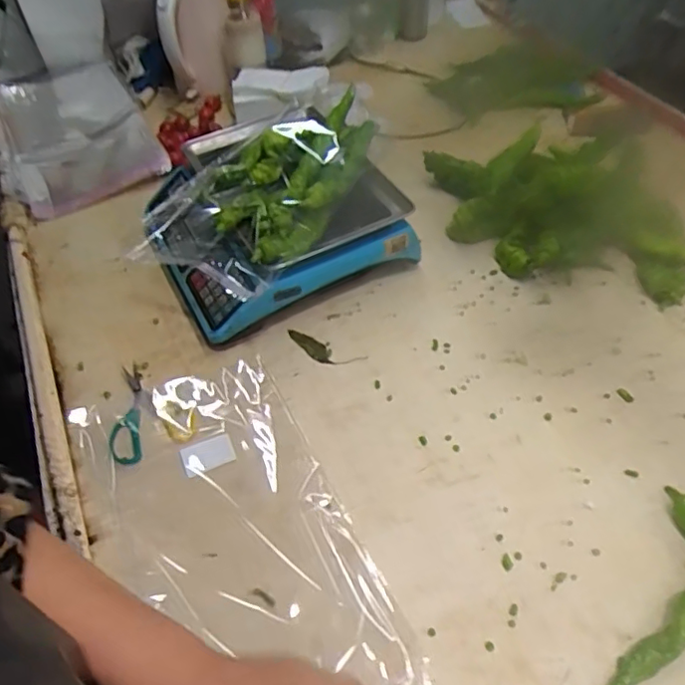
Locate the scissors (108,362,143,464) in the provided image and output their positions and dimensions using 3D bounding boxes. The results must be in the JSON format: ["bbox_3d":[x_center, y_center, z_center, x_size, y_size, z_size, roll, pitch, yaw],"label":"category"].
[{"bbox_3d":[-0.274,0.090,0.735,0.038,0.010,0.149,-13,51,-6],"label":"scissors"}]

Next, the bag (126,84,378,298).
[{"bbox_3d":[-0.094,-0.218,0.789,0.227,0.088,0.358,23,55,21],"label":"bag"}]

